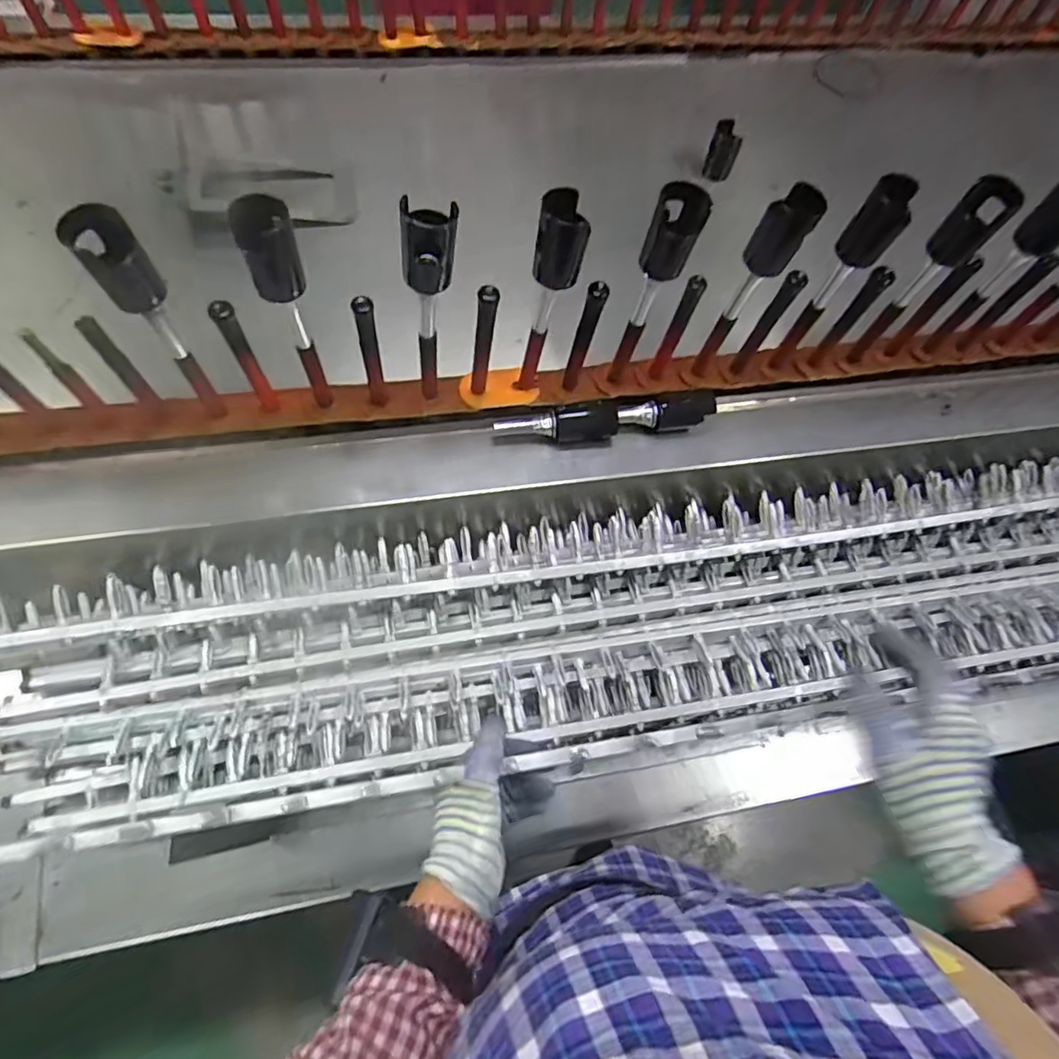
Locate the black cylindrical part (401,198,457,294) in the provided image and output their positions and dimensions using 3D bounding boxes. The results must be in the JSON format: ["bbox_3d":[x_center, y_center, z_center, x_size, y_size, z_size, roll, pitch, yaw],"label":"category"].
[{"bbox_3d":[-0.079,-0.227,0.478,0.041,0.069,0.034,13,56,-5],"label":"black cylindrical part"}]

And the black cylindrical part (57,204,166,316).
[{"bbox_3d":[-0.307,-0.202,0.447,0.040,0.071,0.036,-37,73,-17],"label":"black cylindrical part"}]

